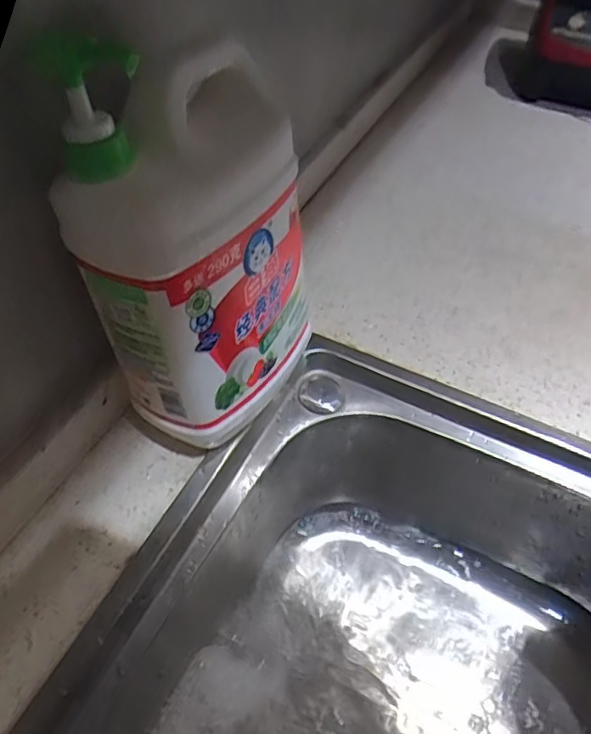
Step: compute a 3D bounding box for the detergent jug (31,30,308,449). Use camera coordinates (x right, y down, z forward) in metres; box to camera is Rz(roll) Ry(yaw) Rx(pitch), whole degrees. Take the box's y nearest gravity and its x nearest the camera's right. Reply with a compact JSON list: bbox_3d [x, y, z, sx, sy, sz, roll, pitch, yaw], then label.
[{"bbox_3d":[-0.056,-0.061,0.368,0.108,0.247,0.142,22,51,13],"label":"detergent jug"}]

